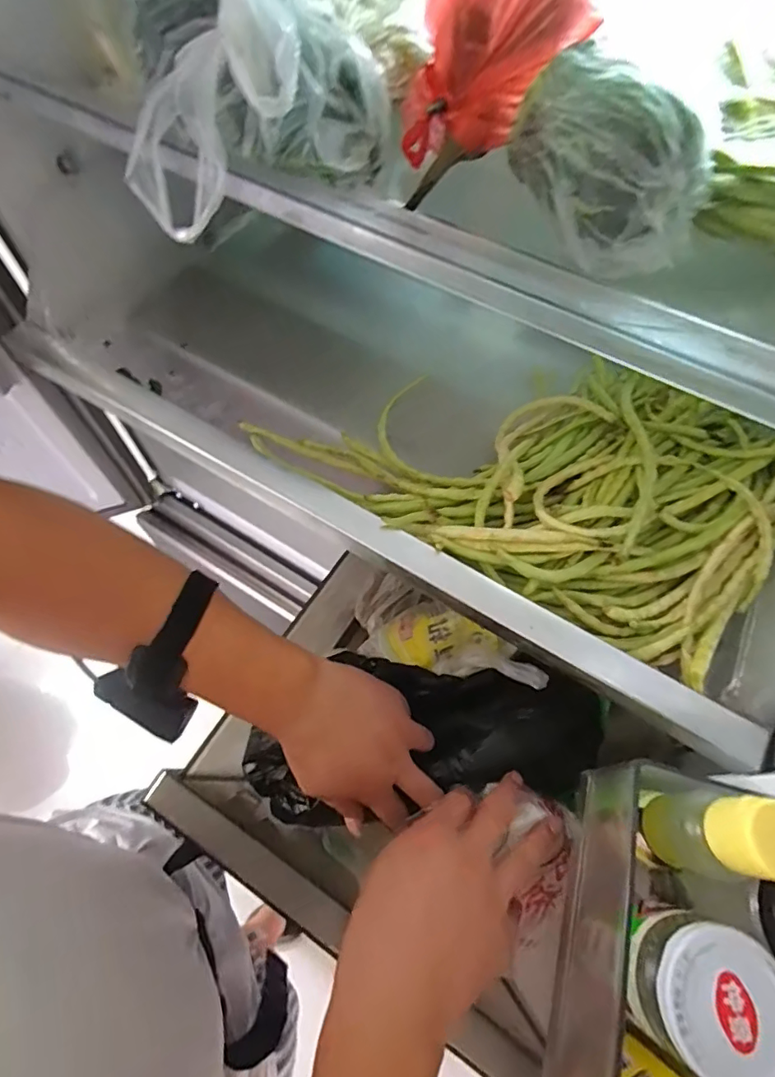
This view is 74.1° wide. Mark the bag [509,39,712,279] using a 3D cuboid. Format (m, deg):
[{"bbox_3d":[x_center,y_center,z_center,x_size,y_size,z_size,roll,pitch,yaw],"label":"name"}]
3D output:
[{"bbox_3d":[0.155,-0.258,0.351,0.095,0.084,0.121,-16,64,-10],"label":"bag"}]

